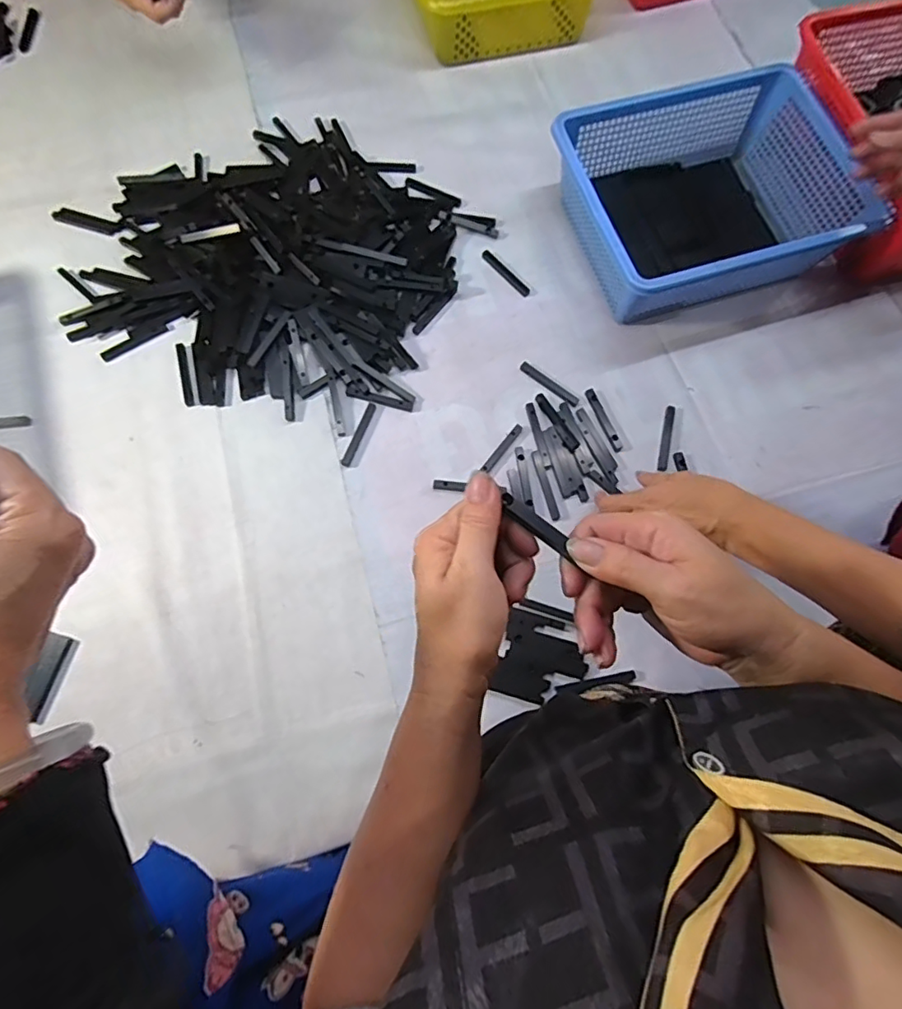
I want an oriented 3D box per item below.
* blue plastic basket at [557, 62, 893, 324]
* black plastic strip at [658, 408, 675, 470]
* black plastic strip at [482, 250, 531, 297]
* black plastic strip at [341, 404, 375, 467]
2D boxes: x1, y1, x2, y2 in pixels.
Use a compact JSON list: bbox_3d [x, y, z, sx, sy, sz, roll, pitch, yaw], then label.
[{"bbox_3d":[0.278,-0.329,0.589,0.285,0.101,0.233,-19,74,-7],"label":"blue plastic basket"},{"bbox_3d":[0.229,-0.070,0.566,0.011,0.006,0.075,14,73,4],"label":"black plastic strip"},{"bbox_3d":[0.065,-0.271,0.624,0.012,0.004,0.076,-37,77,-12],"label":"black plastic strip"},{"bbox_3d":[-0.098,-0.075,0.566,0.010,0.004,0.075,20,73,5],"label":"black plastic strip"}]

